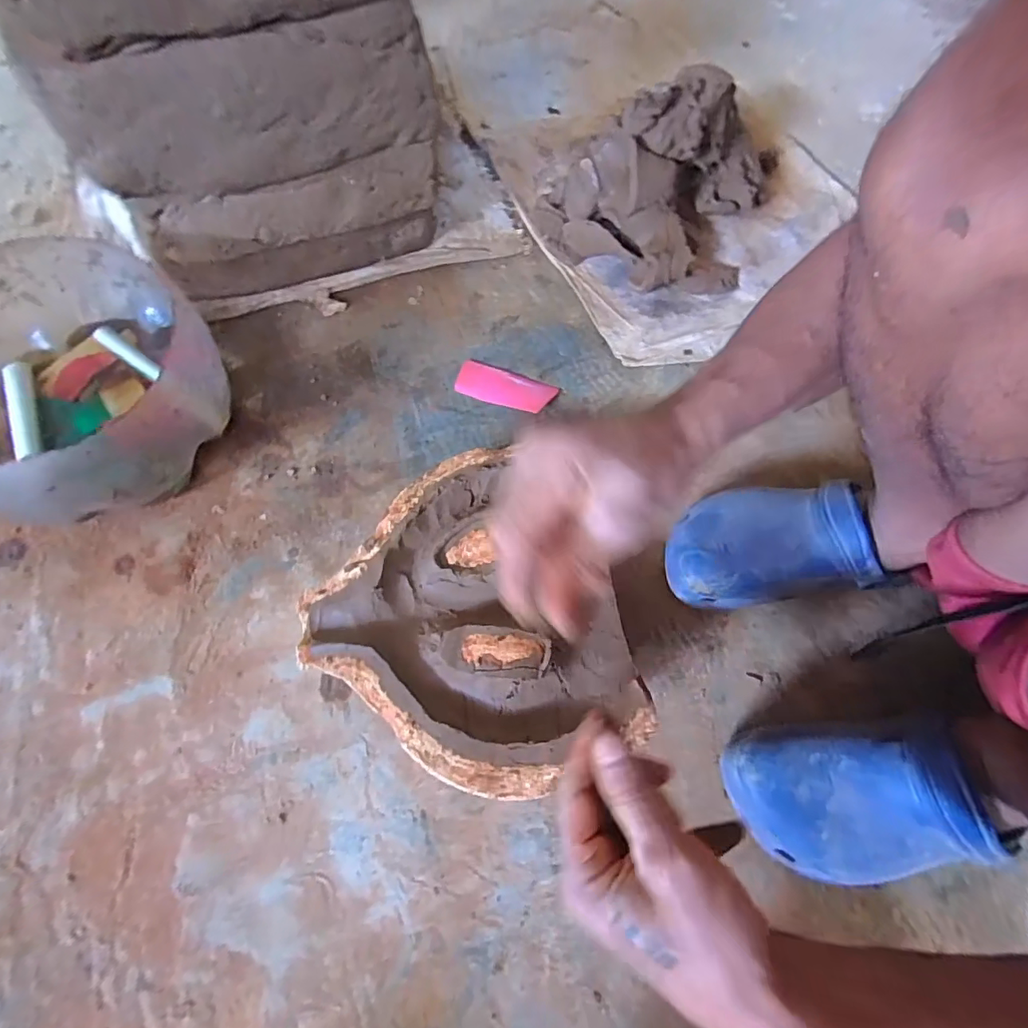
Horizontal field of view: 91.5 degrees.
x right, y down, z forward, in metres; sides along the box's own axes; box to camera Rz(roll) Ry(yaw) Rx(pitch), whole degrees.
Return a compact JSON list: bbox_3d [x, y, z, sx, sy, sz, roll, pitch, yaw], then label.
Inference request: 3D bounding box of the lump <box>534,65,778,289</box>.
[{"bbox_3d":[0.179,-0.403,0.606,0.283,0.129,0.236,7,68,0],"label":"lump"}]

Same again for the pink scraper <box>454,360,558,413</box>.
[{"bbox_3d":[-0.010,-0.142,0.561,0.109,0.005,0.047,19,68,5],"label":"pink scraper"}]

